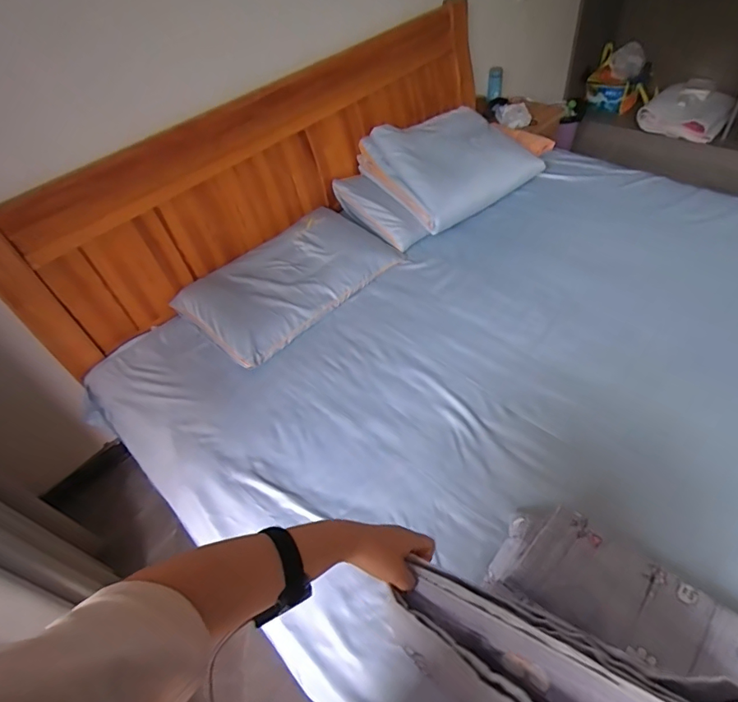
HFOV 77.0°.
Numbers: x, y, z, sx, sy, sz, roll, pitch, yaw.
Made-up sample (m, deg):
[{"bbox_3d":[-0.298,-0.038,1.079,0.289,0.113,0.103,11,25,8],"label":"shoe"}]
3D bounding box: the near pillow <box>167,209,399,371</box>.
[{"bbox_3d":[-0.239,-0.231,1.483,0.362,0.127,0.648,33,60,32],"label":"near pillow"}]

